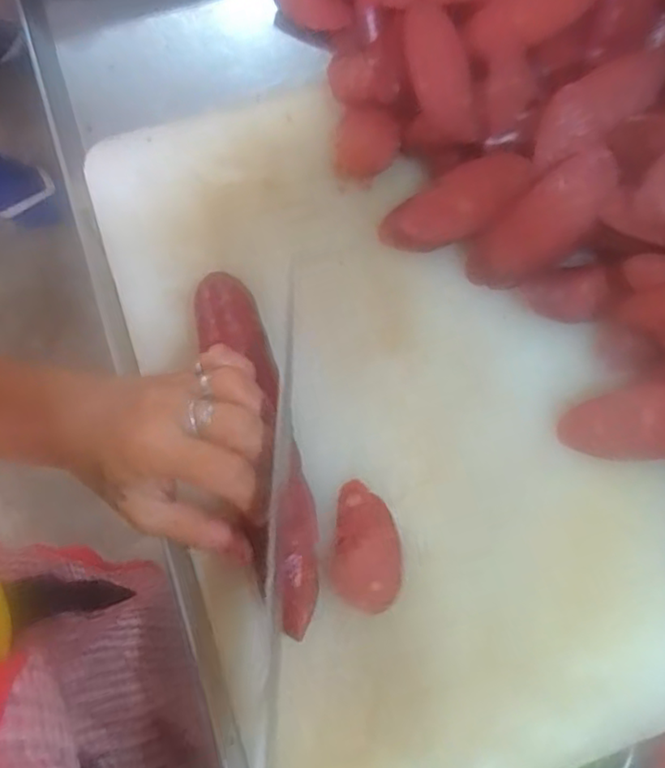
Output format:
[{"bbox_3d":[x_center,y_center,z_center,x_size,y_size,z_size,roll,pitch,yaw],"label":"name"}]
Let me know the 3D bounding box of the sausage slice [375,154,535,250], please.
[{"bbox_3d":[0.077,-0.110,0.402,0.095,0.013,0.036,-24,73,23],"label":"sausage slice"}]

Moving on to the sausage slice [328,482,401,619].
[{"bbox_3d":[0.019,0.087,0.349,0.037,0.020,0.064,9,74,2],"label":"sausage slice"}]

